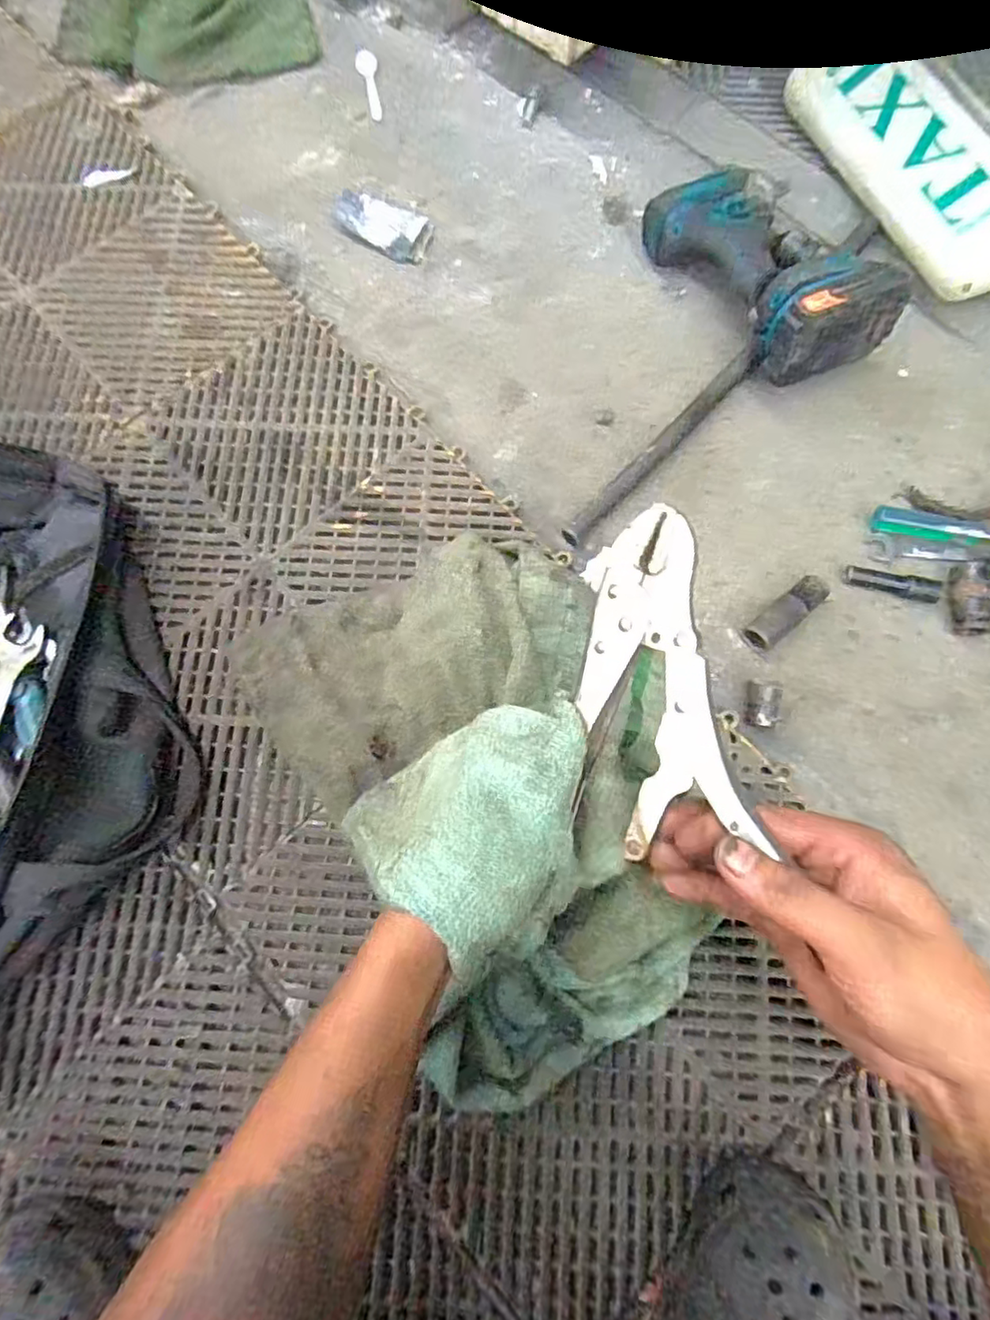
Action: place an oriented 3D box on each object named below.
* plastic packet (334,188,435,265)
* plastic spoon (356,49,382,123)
[{"bbox_3d":[-0.114,-0.456,0.651,0.099,0.025,0.048,29,79,7],"label":"plastic packet"},{"bbox_3d":[-0.142,-0.662,0.718,0.022,0.004,0.108,-13,77,-2],"label":"plastic spoon"}]

